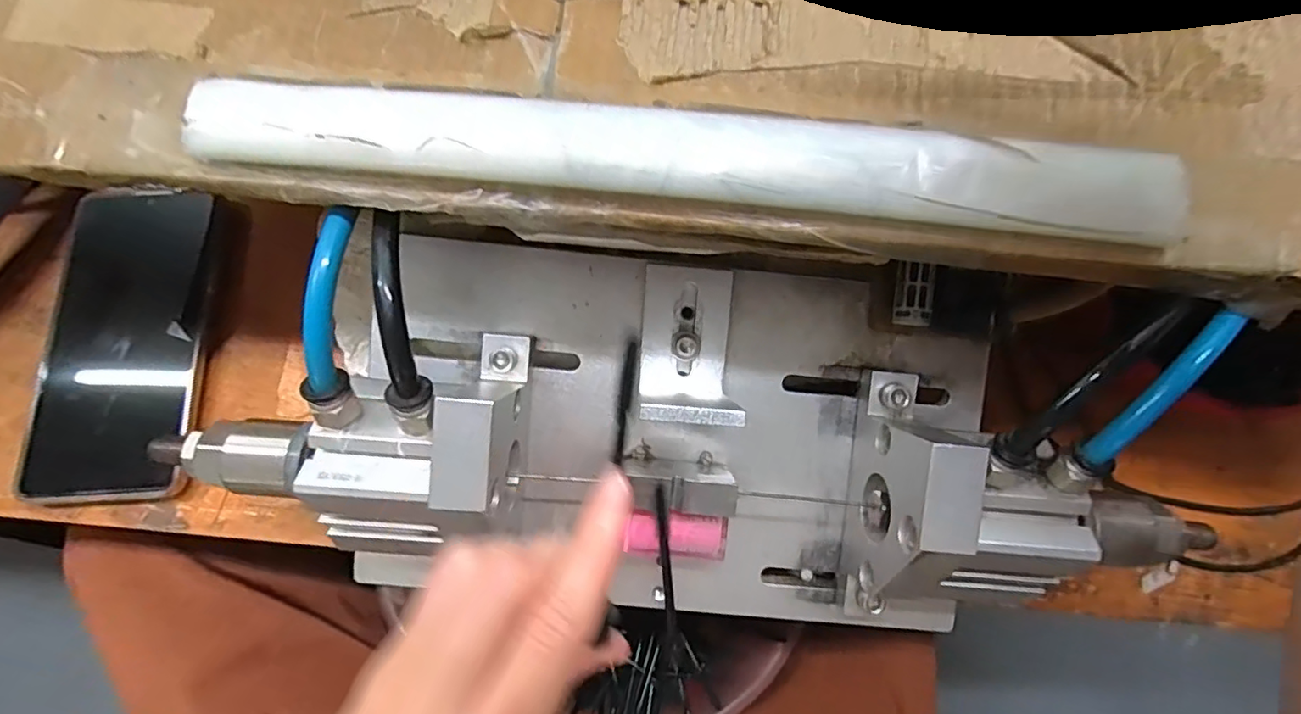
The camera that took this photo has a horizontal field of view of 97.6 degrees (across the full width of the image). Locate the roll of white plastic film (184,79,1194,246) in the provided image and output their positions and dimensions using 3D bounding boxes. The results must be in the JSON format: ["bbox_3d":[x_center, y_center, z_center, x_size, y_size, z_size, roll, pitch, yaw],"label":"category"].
[{"bbox_3d":[0.009,-0.059,0.170,0.283,0.016,0.029,5,78,1],"label":"roll of white plastic film"}]

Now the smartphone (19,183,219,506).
[{"bbox_3d":[-0.271,-0.010,0.291,0.076,0.010,0.162,-3,72,-3],"label":"smartphone"}]

